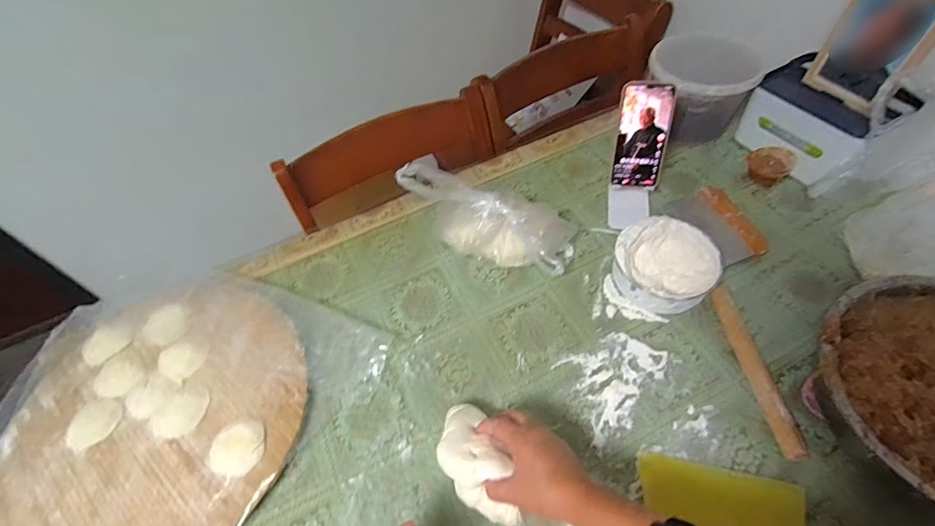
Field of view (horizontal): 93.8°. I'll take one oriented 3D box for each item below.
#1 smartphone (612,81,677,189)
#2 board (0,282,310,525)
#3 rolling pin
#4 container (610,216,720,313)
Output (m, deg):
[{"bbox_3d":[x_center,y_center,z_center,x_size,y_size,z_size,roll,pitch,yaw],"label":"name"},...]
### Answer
[{"bbox_3d":[0.272,-0.194,0.685,0.077,0.164,0.010,4,32,13],"label":"smartphone"},{"bbox_3d":[-0.425,0.201,0.593,0.406,0.025,0.387,-3,53,4],"label":"board"},{"bbox_3d":[0.372,0.135,0.568,0.030,0.031,0.221,-6,53,1],"label":"rolling pin"},{"bbox_3d":[0.286,0.005,0.641,0.132,0.074,0.133,-3,53,4],"label":"container"}]

